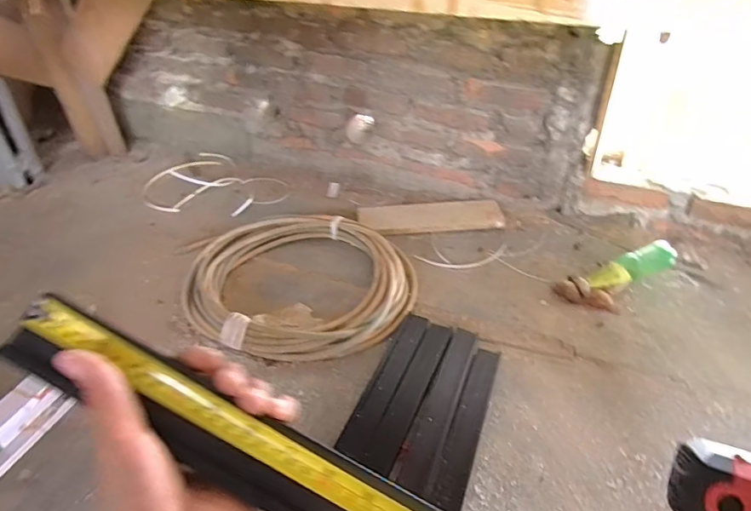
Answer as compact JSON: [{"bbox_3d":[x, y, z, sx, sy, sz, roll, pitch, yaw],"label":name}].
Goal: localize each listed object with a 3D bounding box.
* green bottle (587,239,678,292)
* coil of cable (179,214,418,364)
[{"bbox_3d":[0.539,0.029,1.051,0.196,0.055,0.052,-23,42,-3],"label":"green bottle"},{"bbox_3d":[-0.165,0.050,1.058,0.466,0.051,0.416,28,46,30],"label":"coil of cable"}]

